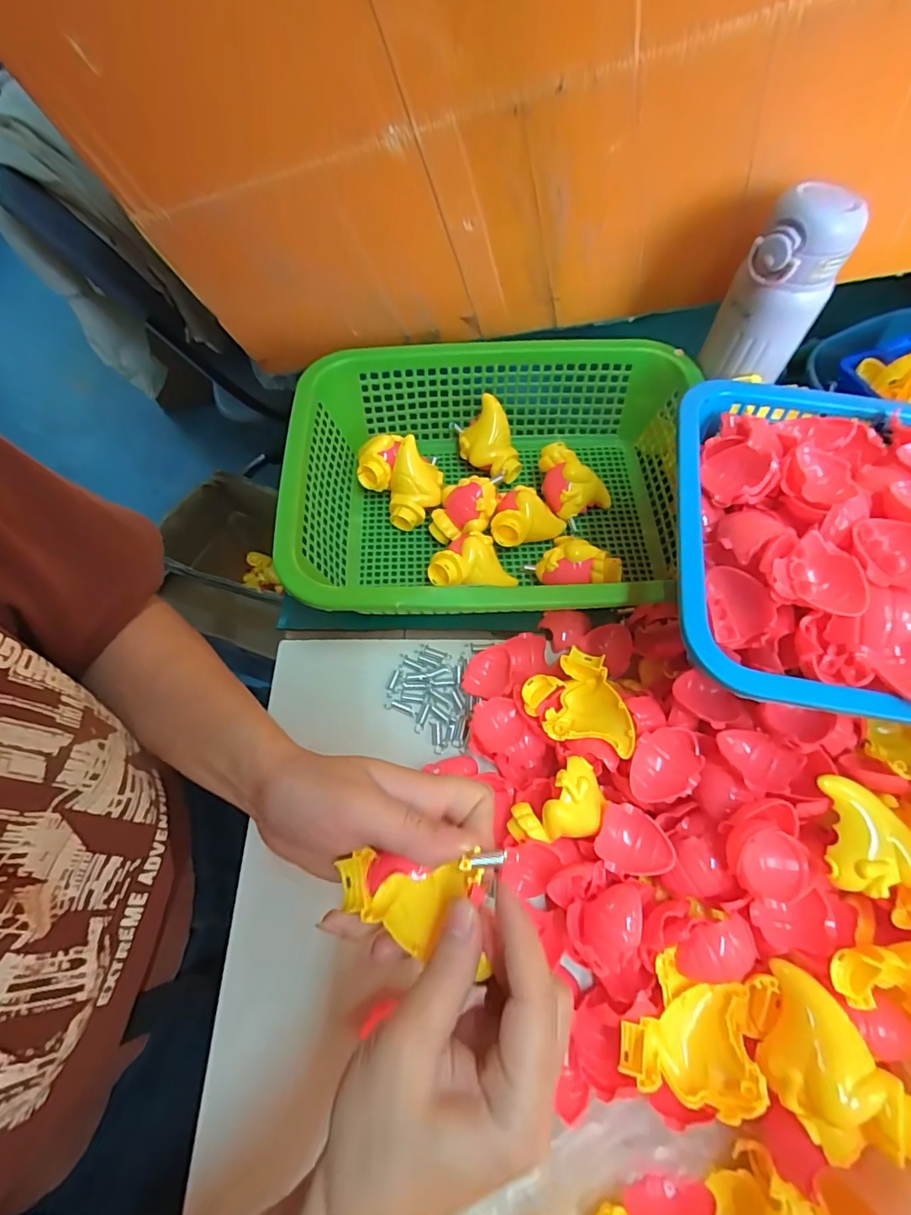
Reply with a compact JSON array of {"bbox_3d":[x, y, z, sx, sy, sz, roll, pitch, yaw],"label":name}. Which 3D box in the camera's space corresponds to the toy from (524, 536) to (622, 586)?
[{"bbox_3d":[0.099,-0.034,0.431,0.074,0.034,0.036,11,64,7],"label":"toy"}]

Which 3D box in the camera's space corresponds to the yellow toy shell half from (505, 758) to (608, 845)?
[{"bbox_3d":[0.068,0.130,0.327,0.063,0.022,0.042,-35,68,-15],"label":"yellow toy shell half"}]

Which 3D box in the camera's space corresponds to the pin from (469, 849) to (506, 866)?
[{"bbox_3d":[0.016,0.118,0.241,0.017,0.004,0.006,-12,64,-1],"label":"pin"}]

